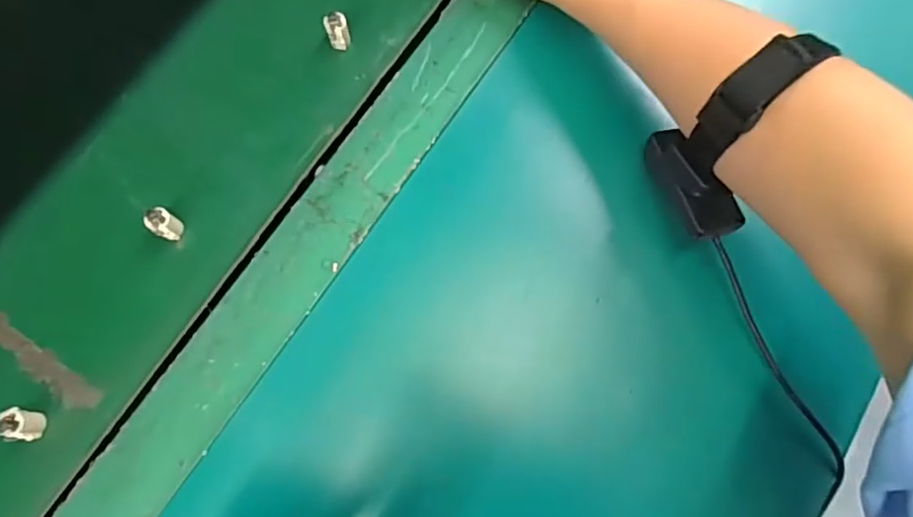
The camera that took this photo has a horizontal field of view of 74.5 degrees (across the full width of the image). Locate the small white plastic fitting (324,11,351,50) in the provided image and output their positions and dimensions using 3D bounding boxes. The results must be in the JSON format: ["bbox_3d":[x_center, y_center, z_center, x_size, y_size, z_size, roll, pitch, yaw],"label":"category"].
[{"bbox_3d":[-0.079,-0.151,0.401,0.014,0.026,0.011,-18,74,-4],"label":"small white plastic fitting"}]

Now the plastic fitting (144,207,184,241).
[{"bbox_3d":[-0.177,-0.020,0.365,0.012,0.028,0.015,36,78,10],"label":"plastic fitting"}]

